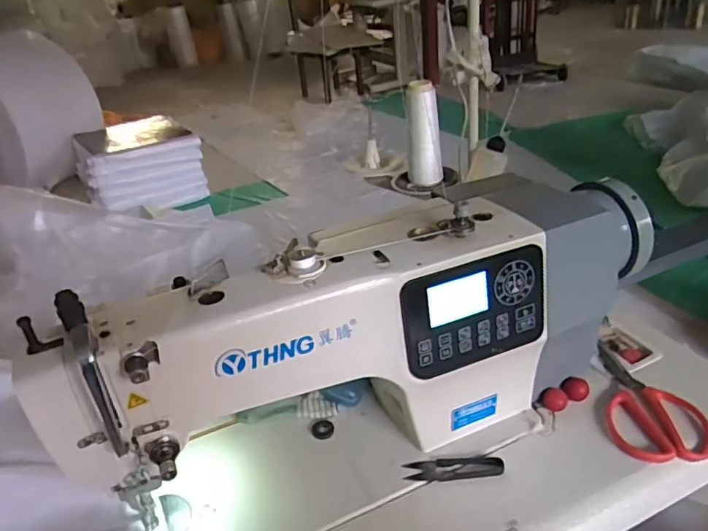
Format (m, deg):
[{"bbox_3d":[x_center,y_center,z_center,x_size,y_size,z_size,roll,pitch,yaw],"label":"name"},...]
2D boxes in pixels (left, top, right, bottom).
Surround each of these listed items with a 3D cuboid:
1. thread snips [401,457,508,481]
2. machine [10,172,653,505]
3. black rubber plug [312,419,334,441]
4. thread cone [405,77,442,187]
[{"bbox_3d":[0.102,0.206,0.568,0.097,0.008,0.026,-4,30,3],"label":"thread snips"},{"bbox_3d":[0.028,0.069,0.563,0.597,0.228,0.148,-17,32,-19],"label":"machine"},{"bbox_3d":[-0.034,0.184,0.628,0.024,0.007,0.023,-4,30,3],"label":"black rubber plug"},{"bbox_3d":[0.116,-0.222,0.938,0.055,0.171,0.051,-4,30,4],"label":"thread cone"}]

